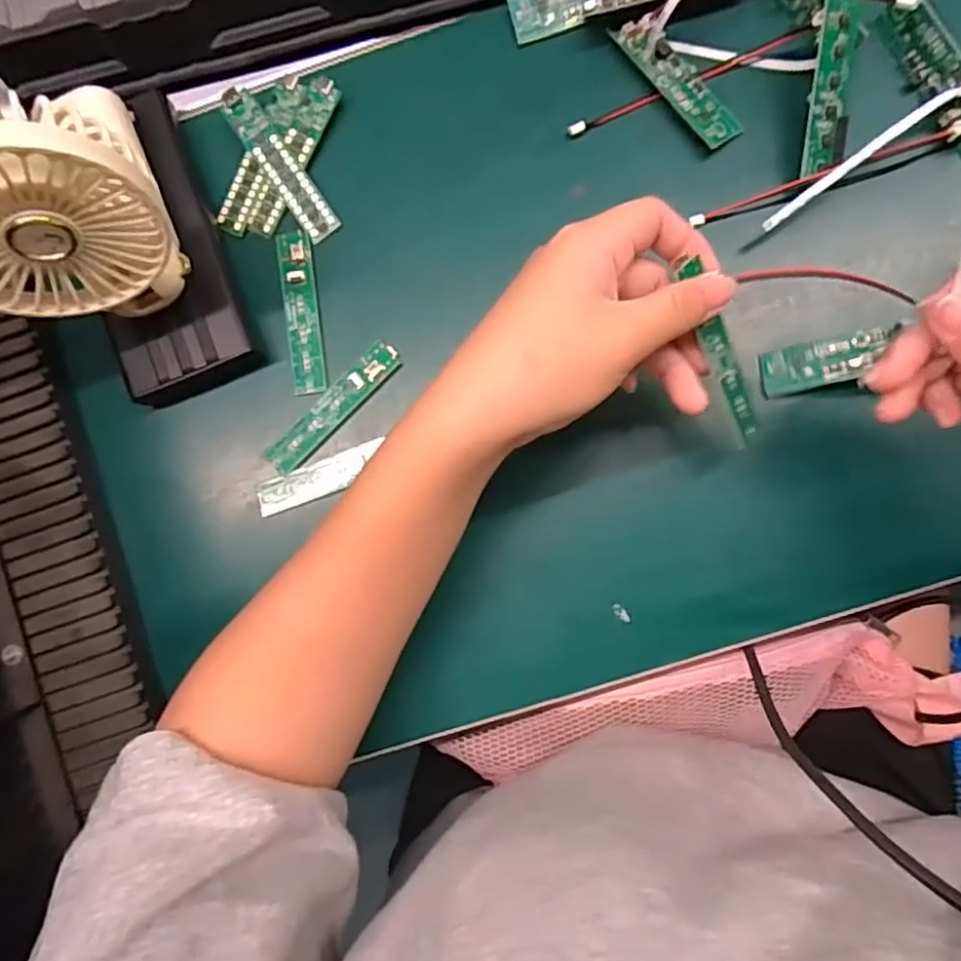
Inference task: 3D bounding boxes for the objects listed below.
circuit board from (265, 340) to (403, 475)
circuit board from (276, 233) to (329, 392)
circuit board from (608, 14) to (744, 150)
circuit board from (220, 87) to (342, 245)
[{"bbox_3d":[-0.075,-0.038,0.335,0.083,0.006,0.017,-45,88,2],"label":"circuit board"},{"bbox_3d":[-0.092,-0.086,0.340,0.018,0.006,0.084,-7,88,4],"label":"circuit board"},{"bbox_3d":[0.098,-0.198,0.329,0.022,0.010,0.077,-37,86,2],"label":"circuit board"},{"bbox_3d":[-0.104,-0.163,0.341,0.016,0.004,0.086,-35,94,1],"label":"circuit board"}]

